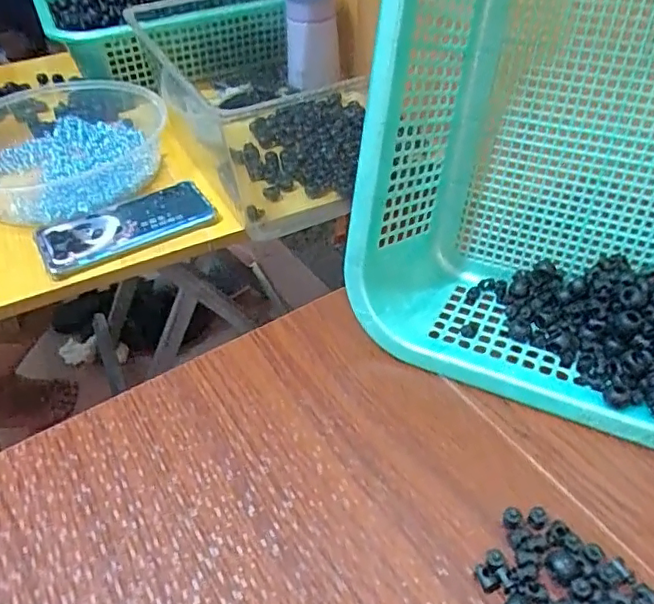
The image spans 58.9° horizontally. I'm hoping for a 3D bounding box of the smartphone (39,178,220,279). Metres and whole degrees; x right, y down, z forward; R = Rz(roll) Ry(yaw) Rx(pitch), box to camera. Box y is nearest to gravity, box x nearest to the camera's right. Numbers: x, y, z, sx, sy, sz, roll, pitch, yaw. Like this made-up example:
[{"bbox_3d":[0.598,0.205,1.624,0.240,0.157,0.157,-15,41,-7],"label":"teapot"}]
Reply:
[{"bbox_3d":[-0.193,-0.074,0.561,0.160,0.010,0.078,-23,47,-18],"label":"smartphone"}]

